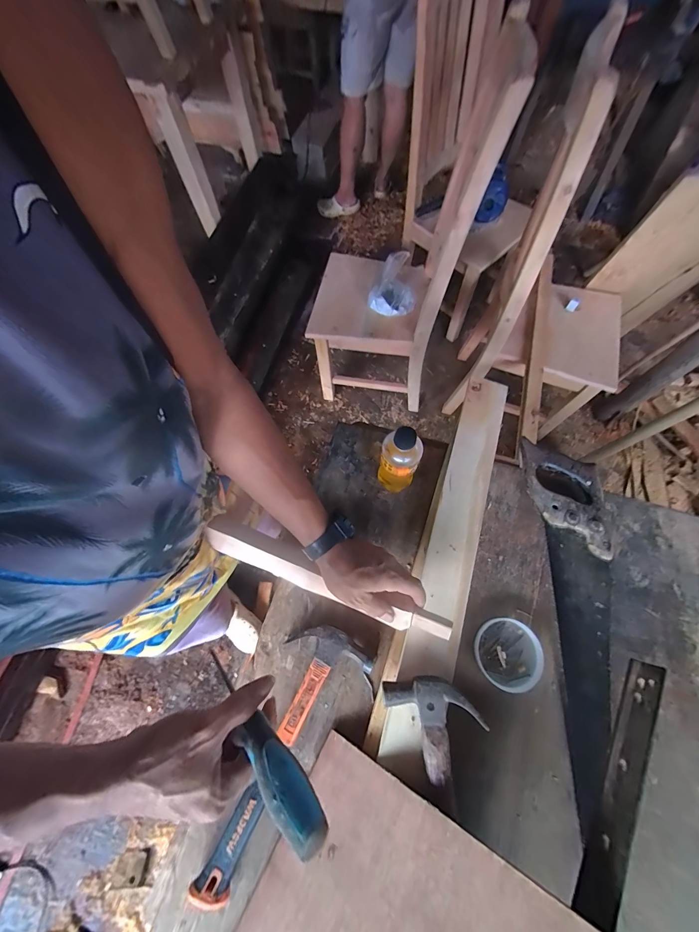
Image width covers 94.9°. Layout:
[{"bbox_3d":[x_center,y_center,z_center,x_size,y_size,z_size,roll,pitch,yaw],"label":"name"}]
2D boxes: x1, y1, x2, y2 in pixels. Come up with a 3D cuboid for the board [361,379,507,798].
[{"bbox_3d":[0.166,0.115,0.521,0.090,0.038,0.622,19,70,8],"label":"board"}]

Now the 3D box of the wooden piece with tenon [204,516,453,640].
[{"bbox_3d":[-0.053,0.161,0.476,0.396,0.043,0.049,16,69,20],"label":"wooden piece with tenon"}]

